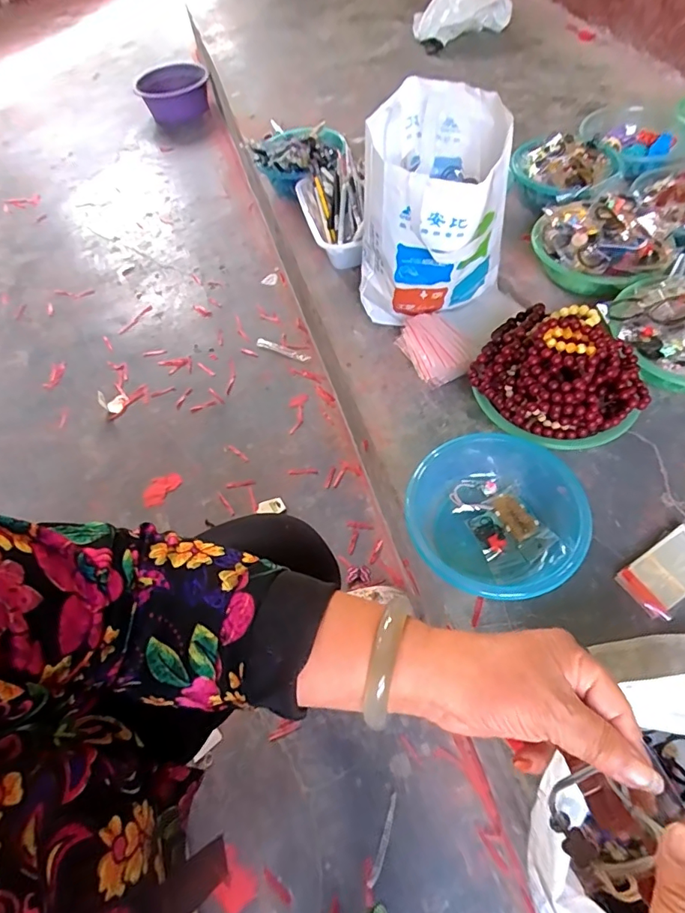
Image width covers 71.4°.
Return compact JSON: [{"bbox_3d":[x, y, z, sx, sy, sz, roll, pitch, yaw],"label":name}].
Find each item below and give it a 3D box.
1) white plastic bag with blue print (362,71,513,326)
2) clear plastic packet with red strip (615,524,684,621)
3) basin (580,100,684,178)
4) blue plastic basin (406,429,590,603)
[{"bbox_3d":[0.146,-0.369,0.779,0.224,0.315,0.233,12,60,12],"label":"white plastic bag with blue print"},{"bbox_3d":[0.420,0.146,0.612,0.129,0.021,0.069,-32,62,-14],"label":"clear plastic packet with red strip"},{"bbox_3d":[0.640,-0.705,1.041,0.190,0.079,0.178,-21,58,-8],"label":"basin"},{"bbox_3d":[0.215,0.065,0.648,0.218,0.071,0.249,36,68,23],"label":"blue plastic basin"}]

